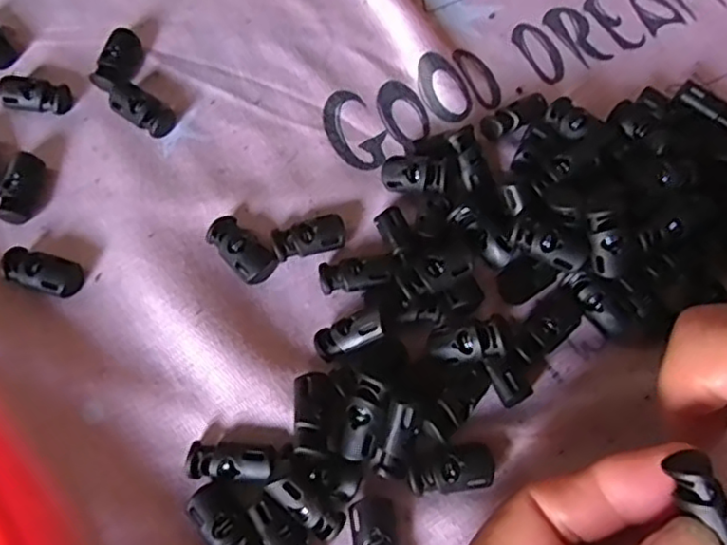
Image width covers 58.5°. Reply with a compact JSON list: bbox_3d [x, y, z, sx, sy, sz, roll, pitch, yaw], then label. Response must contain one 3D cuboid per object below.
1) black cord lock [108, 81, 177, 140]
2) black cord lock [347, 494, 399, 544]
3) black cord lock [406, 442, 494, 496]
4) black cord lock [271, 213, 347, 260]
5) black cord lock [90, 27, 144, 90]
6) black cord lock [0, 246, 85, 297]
[{"bbox_3d":[-0.092,-0.068,0.270,0.029,0.008,0.015,32,70,12],"label":"black cord lock"},{"bbox_3d":[0.004,0.085,0.204,0.014,0.008,0.027,-8,67,-4],"label":"black cord lock"},{"bbox_3d":[0.028,0.064,0.212,0.027,0.008,0.014,-7,67,-4],"label":"black cord lock"},{"bbox_3d":[-0.020,-0.013,0.245,0.028,0.007,0.013,-18,68,-8],"label":"black cord lock"},{"bbox_3d":[-0.105,-0.090,0.279,0.016,0.009,0.028,15,68,6],"label":"black cord lock"},{"bbox_3d":[-0.119,-0.001,0.239,0.029,0.007,0.015,16,68,6],"label":"black cord lock"}]

